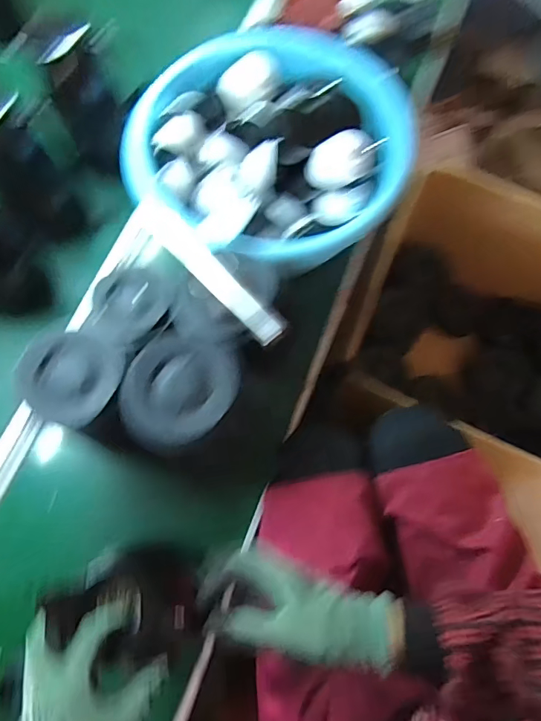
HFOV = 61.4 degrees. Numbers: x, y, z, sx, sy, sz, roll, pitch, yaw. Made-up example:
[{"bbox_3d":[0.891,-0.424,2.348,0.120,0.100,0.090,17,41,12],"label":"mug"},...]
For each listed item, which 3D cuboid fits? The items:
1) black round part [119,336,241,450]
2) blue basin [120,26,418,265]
[{"bbox_3d":[-0.099,0.027,0.493,0.128,0.028,0.119,0,71,0],"label":"black round part"},{"bbox_3d":[0.016,-0.340,0.683,0.373,0.118,0.340,0,71,0],"label":"blue basin"}]

